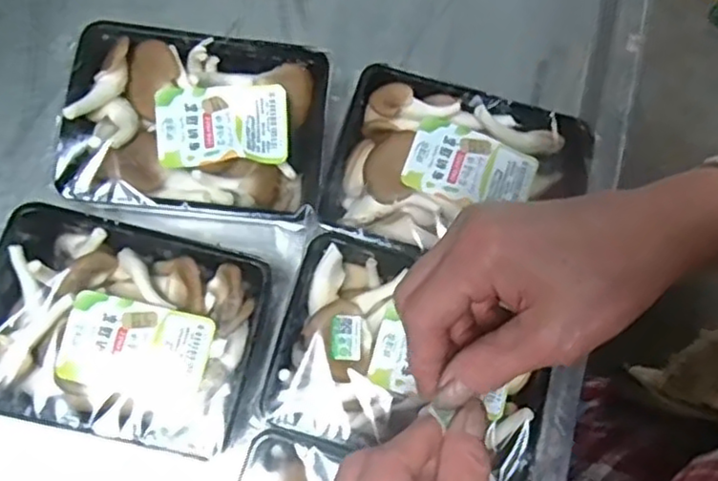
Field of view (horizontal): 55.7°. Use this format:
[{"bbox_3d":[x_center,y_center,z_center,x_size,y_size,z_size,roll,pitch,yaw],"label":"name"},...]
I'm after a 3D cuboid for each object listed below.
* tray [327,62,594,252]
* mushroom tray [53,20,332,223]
[{"bbox_3d":[0.065,-0.041,0.450,0.162,0.044,0.118,17,75,0],"label":"tray"},{"bbox_3d":[-0.105,-0.072,0.449,0.160,0.055,0.125,6,75,-2],"label":"mushroom tray"}]

